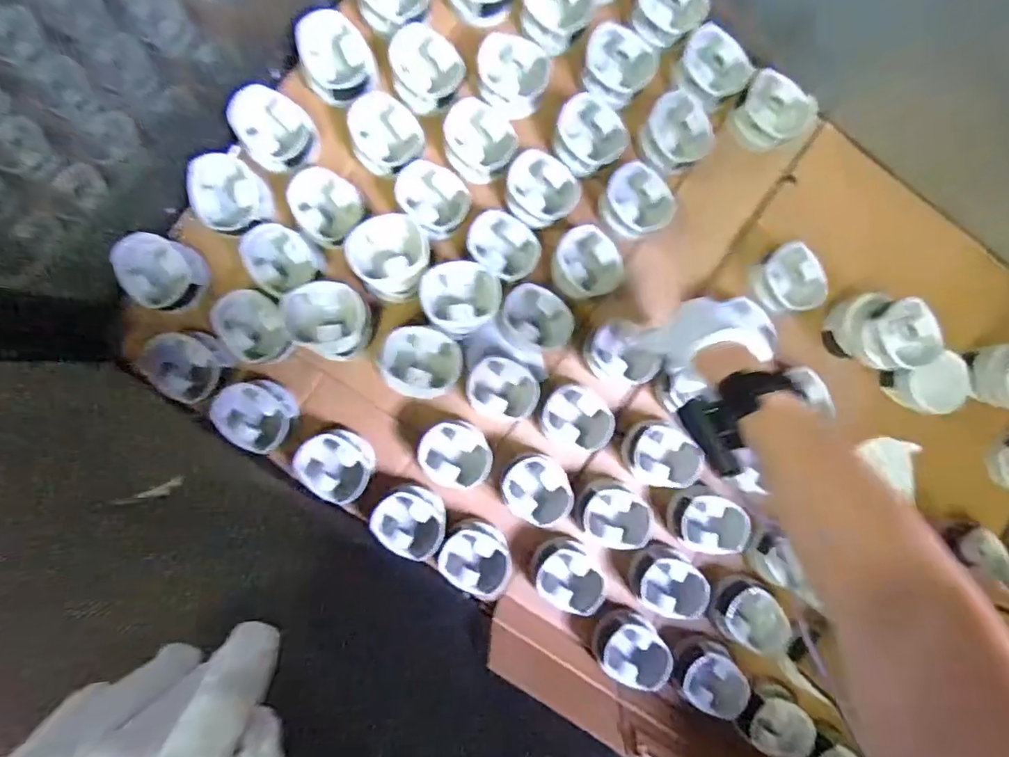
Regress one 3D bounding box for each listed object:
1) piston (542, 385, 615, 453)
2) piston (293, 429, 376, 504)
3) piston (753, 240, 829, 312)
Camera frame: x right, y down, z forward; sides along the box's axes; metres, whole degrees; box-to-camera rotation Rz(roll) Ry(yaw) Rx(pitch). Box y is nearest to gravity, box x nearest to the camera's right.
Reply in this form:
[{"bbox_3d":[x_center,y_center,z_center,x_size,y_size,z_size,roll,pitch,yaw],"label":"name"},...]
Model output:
[{"bbox_3d":[0.082,0.046,0.625,0.081,0.044,0.072,33,89,-5],"label":"piston"},{"bbox_3d":[-0.185,0.093,0.612,0.080,0.050,0.063,44,88,-5],"label":"piston"},{"bbox_3d":[0.332,-0.117,0.645,0.074,0.046,0.080,-15,93,-4],"label":"piston"}]

